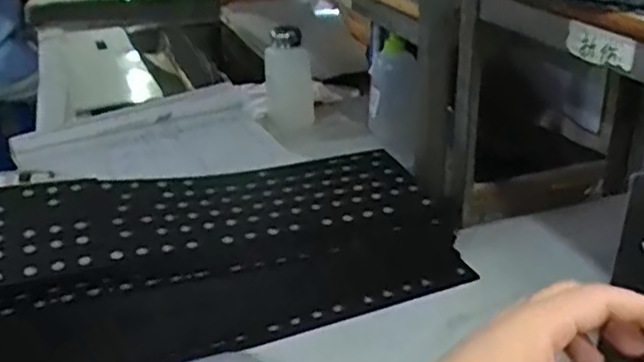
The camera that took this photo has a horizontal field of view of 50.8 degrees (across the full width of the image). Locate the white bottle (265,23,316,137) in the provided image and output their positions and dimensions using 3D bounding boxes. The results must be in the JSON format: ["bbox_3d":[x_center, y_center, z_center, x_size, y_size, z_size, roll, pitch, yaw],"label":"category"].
[{"bbox_3d":[-0.044,-0.143,0.931,0.060,0.133,0.056,-5,27,-11],"label":"white bottle"}]

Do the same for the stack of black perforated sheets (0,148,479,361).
[{"bbox_3d":[-0.107,0.060,0.581,0.425,0.083,0.193,-12,29,-23],"label":"stack of black perforated sheets"}]

